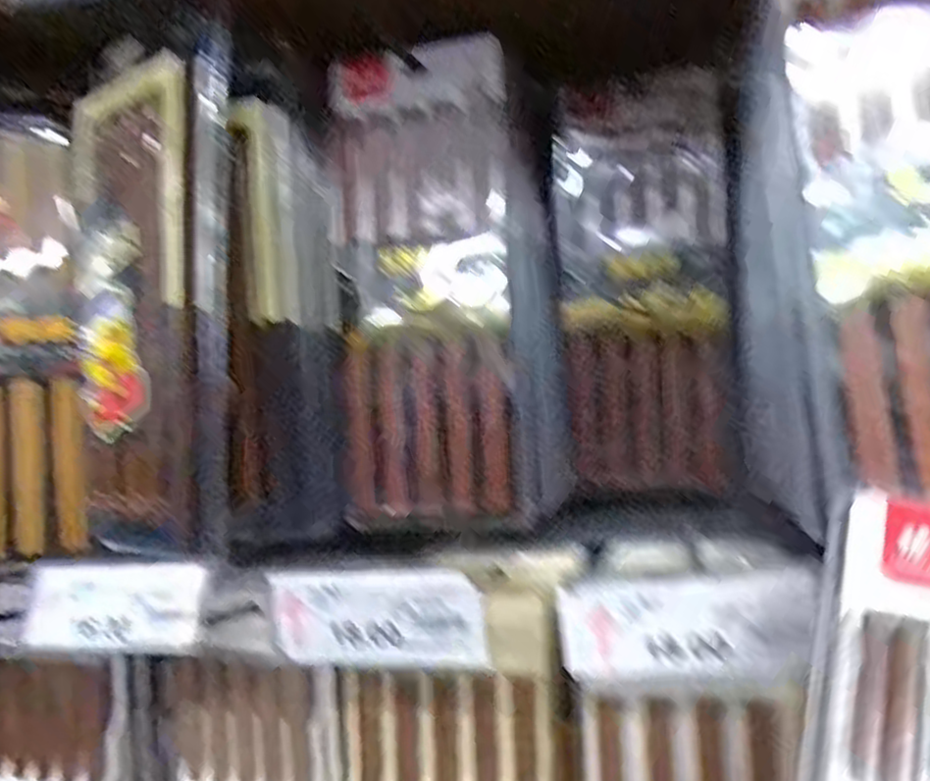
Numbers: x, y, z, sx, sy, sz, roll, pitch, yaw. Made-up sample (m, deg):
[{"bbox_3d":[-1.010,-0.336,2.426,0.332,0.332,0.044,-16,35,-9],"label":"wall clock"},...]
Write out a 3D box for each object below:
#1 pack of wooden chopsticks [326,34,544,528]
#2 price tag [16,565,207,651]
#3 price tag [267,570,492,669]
[{"bbox_3d":[-0.019,-0.066,0.479,0.118,0.284,0.031,-2,-2,2],"label":"pack of wooden chopsticks"},{"bbox_3d":[-0.165,0.102,0.366,0.091,0.037,0.012,-3,-10,11],"label":"price tag"},{"bbox_3d":[-0.039,0.101,0.338,0.093,0.042,0.006,-3,9,11],"label":"price tag"}]

